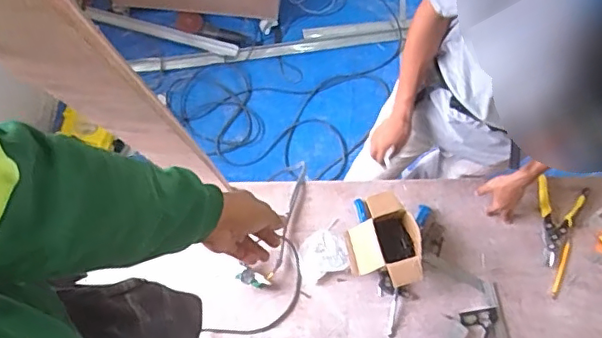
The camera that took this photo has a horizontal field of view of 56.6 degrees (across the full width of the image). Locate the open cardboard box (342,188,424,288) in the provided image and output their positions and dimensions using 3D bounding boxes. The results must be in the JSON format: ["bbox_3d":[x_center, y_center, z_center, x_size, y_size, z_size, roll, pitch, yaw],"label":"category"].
[{"bbox_3d":[0.201,0.178,1.389,0.169,0.096,0.229,-9,72,-4],"label":"open cardboard box"}]

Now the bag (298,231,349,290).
[{"bbox_3d":[0.055,0.223,1.411,0.121,0.029,0.129,-11,72,-5],"label":"bag"}]

